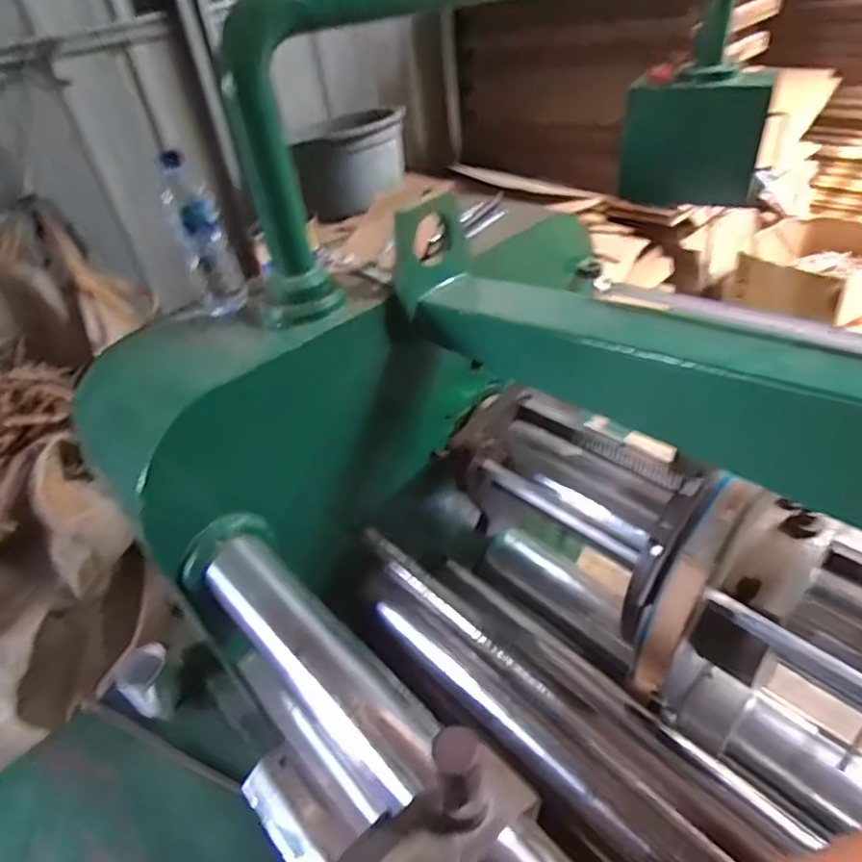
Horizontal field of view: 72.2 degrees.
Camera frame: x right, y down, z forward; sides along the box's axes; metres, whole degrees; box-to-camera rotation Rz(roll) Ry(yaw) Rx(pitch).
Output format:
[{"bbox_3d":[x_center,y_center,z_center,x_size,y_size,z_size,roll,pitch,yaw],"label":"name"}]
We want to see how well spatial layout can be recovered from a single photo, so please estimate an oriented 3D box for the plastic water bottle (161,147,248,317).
[{"bbox_3d":[-0.327,-0.284,0.842,0.063,0.210,0.049,-16,40,-12],"label":"plastic water bottle"}]

